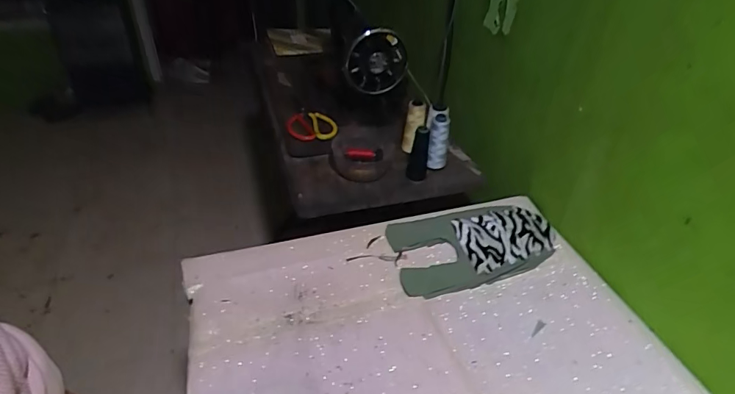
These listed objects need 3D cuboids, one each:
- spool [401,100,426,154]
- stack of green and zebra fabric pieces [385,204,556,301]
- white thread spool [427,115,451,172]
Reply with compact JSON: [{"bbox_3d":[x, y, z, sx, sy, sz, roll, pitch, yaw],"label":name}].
[{"bbox_3d":[0.097,-0.149,0.939,0.040,0.107,0.032,7,39,5],"label":"spool"},{"bbox_3d":[0.179,0.077,0.741,0.279,0.014,0.151,-8,40,-14],"label":"stack of green and zebra fabric pieces"},{"bbox_3d":[0.142,-0.105,0.900,0.042,0.116,0.044,2,39,-2],"label":"white thread spool"}]

